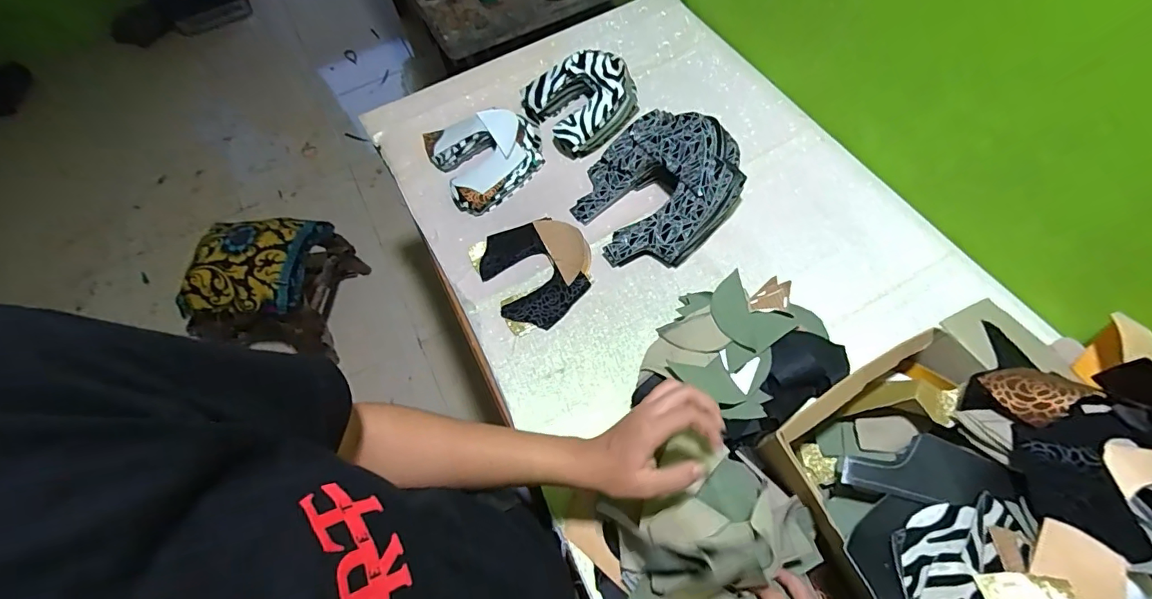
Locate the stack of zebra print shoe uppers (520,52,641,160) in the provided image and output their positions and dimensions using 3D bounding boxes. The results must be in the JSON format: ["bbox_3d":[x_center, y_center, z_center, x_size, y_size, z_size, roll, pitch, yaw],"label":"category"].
[{"bbox_3d":[0.010,-0.325,0.770,0.163,0.064,0.168,-35,67,-13],"label":"stack of zebra print shoe uppers"}]

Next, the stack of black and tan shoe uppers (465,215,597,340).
[{"bbox_3d":[-0.052,-0.045,0.662,0.146,0.014,0.160,-29,66,-10],"label":"stack of black and tan shoe uppers"}]

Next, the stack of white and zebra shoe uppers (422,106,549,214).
[{"bbox_3d":[-0.135,-0.230,0.745,0.159,0.040,0.166,-29,66,-10],"label":"stack of white and zebra shoe uppers"}]

